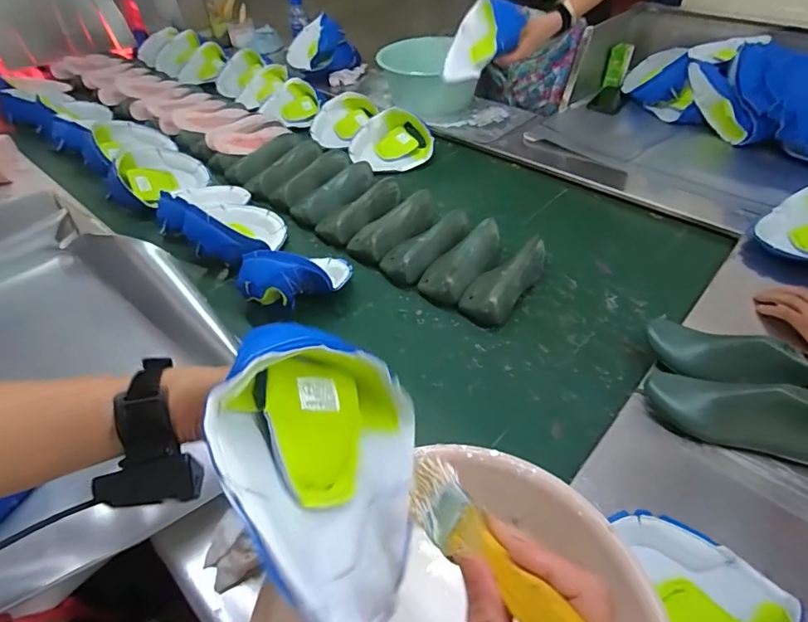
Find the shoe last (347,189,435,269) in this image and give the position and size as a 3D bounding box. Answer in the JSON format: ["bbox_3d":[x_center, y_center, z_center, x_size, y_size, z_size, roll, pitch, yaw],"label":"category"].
[{"bbox_3d":[-0.014,-0.180,0.971,0.092,0.058,0.212,33,55,30],"label":"shoe last"}]

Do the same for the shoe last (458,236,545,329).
[{"bbox_3d":[0.176,-0.061,0.830,0.085,0.058,0.194,26,52,26],"label":"shoe last"}]

